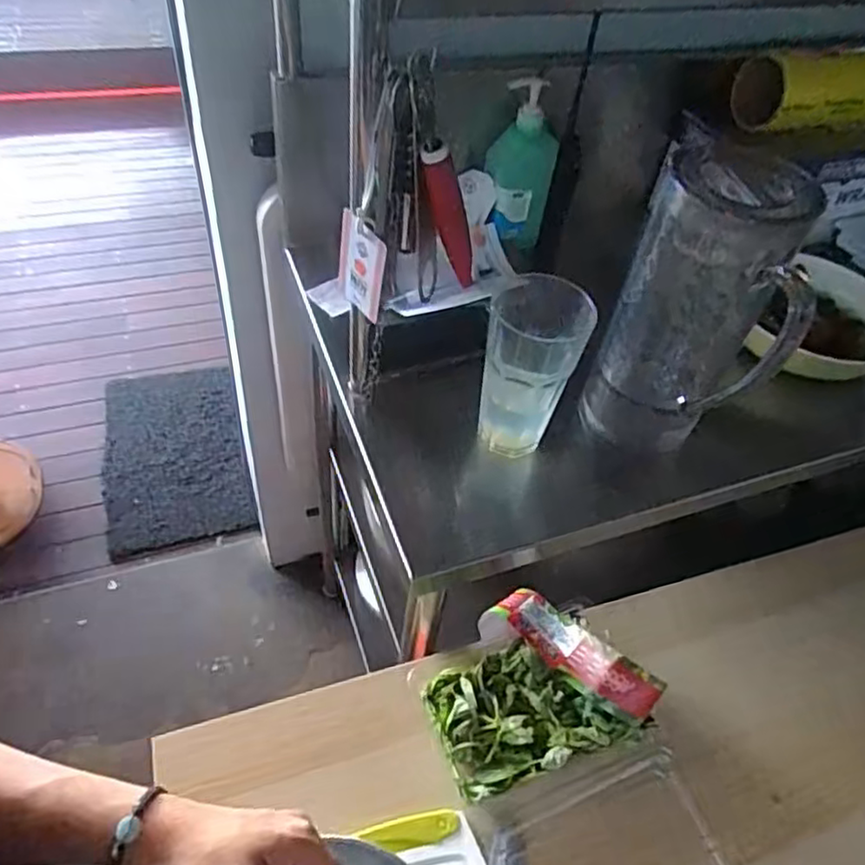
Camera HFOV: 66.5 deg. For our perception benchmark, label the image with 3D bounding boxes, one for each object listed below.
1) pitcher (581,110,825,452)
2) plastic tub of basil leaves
[{"bbox_3d":[0.218,-0.089,0.557,0.121,0.278,0.102,17,49,9],"label":"pitcher"},{"bbox_3d":[0.089,0.231,0.610,0.184,0.067,0.151,-15,52,-19],"label":"plastic tub of basil leaves"}]

